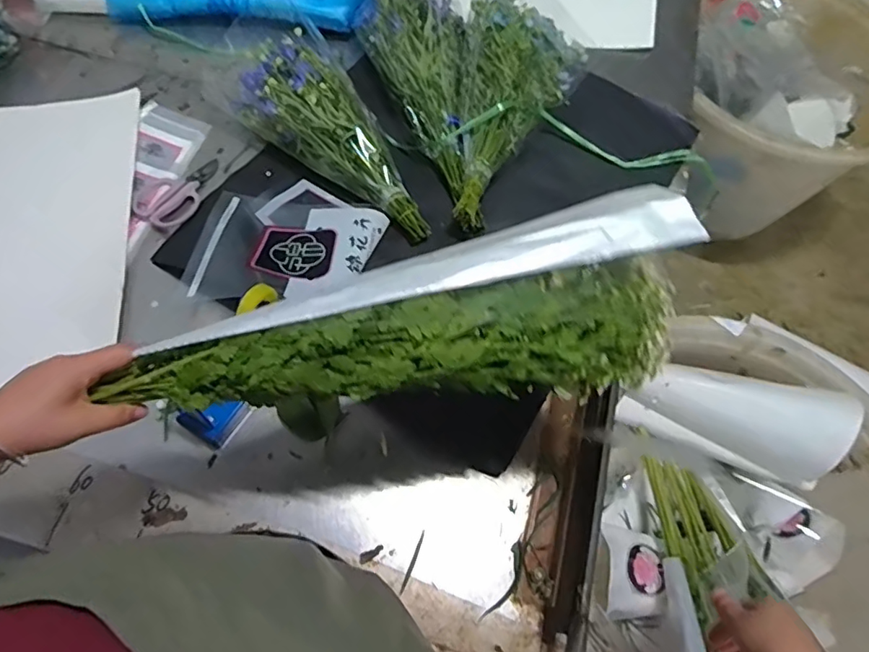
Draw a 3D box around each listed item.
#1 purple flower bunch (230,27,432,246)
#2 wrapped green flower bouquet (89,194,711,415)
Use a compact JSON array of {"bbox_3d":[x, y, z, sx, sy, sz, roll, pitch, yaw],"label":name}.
[{"bbox_3d":[-0.146,-0.297,0.901,0.159,0.126,0.405,-43,87,-19],"label":"purple flower bunch"},{"bbox_3d":[-0.024,0.007,0.469,0.495,0.082,0.131,-12,67,-2],"label":"wrapped green flower bouquet"}]

